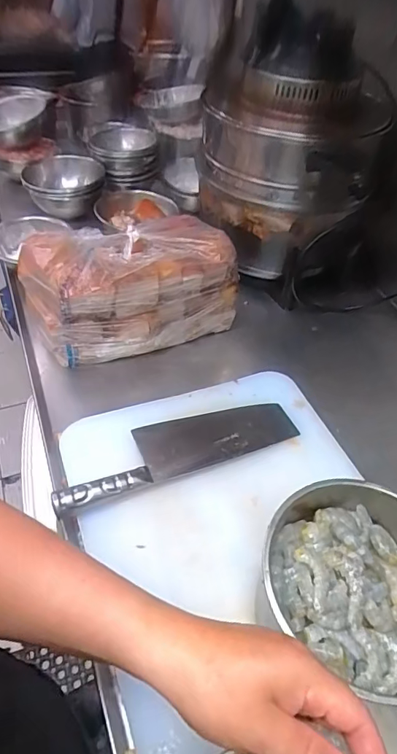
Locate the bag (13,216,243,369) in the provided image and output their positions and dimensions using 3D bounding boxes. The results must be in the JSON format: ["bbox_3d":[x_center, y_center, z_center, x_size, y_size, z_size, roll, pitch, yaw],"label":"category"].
[{"bbox_3d":[-0.099,-0.137,0.721,0.297,0.161,0.146,-21,52,-23],"label":"bag"}]

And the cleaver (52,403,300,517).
[{"bbox_3d":[-0.025,0.085,0.581,0.314,0.028,0.083,-16,50,-19],"label":"cleaver"}]

